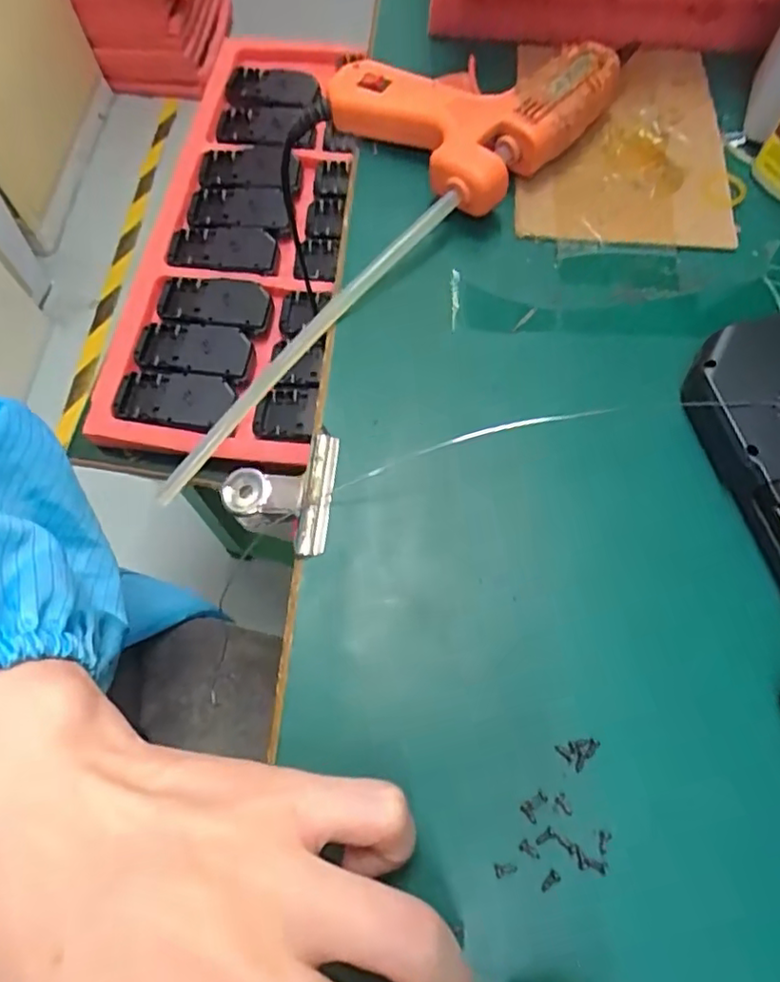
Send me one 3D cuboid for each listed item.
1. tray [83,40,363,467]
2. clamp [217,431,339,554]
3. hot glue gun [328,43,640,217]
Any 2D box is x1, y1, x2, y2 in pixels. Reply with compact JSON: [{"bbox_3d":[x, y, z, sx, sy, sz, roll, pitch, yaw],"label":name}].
[{"bbox_3d":[-0.163,-0.298,0.696,0.230,0.066,0.594,2,67,2],"label":"tray"},{"bbox_3d":[-0.044,0.003,0.248,0.044,0.020,0.049,2,67,2],"label":"clamp"},{"bbox_3d":[0.038,-0.197,0.308,0.108,0.031,0.109,-42,72,-15],"label":"hot glue gun"}]

